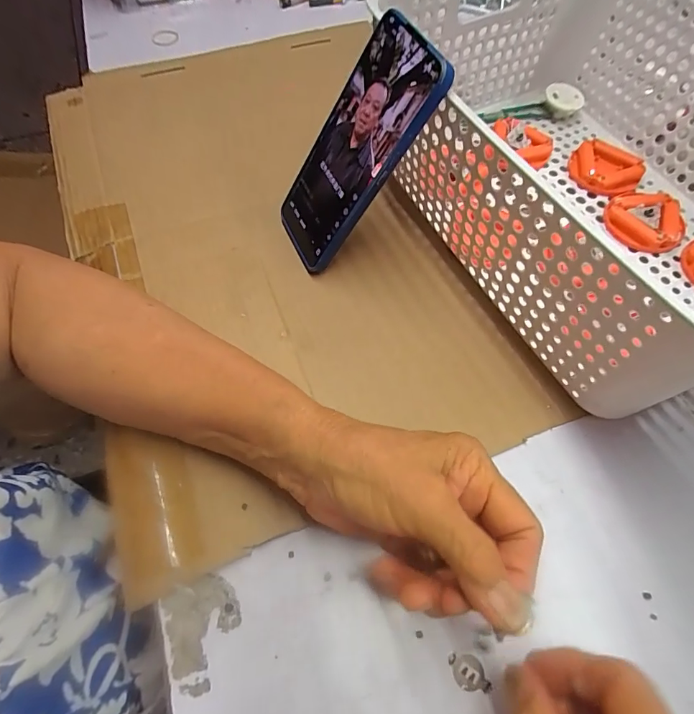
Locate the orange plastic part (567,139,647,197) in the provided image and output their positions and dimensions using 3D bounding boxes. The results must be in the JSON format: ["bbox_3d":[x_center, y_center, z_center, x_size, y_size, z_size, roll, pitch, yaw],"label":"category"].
[{"bbox_3d":[0.237,-0.174,0.393,0.062,0.012,0.056,35,68,17],"label":"orange plastic part"}]

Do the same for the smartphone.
[{"bbox_3d":[0.003,-0.143,0.306,0.014,0.166,0.073,-1,56,-41],"label":"smartphone"}]

